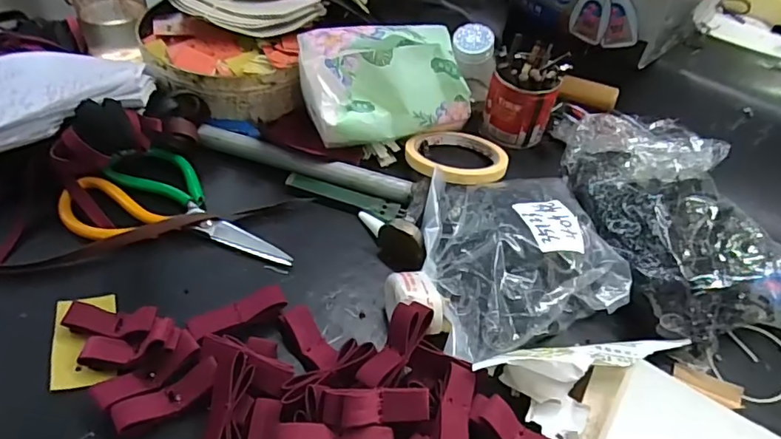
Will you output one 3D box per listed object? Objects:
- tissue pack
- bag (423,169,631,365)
[{"bbox_3d":[-0.002,-0.125,0.481,0.154,0.083,0.084,-8,49,-12],"label":"tissue pack"},{"bbox_3d":[0.095,0.022,0.399,0.143,0.047,0.158,-6,49,-11],"label":"bag"}]

